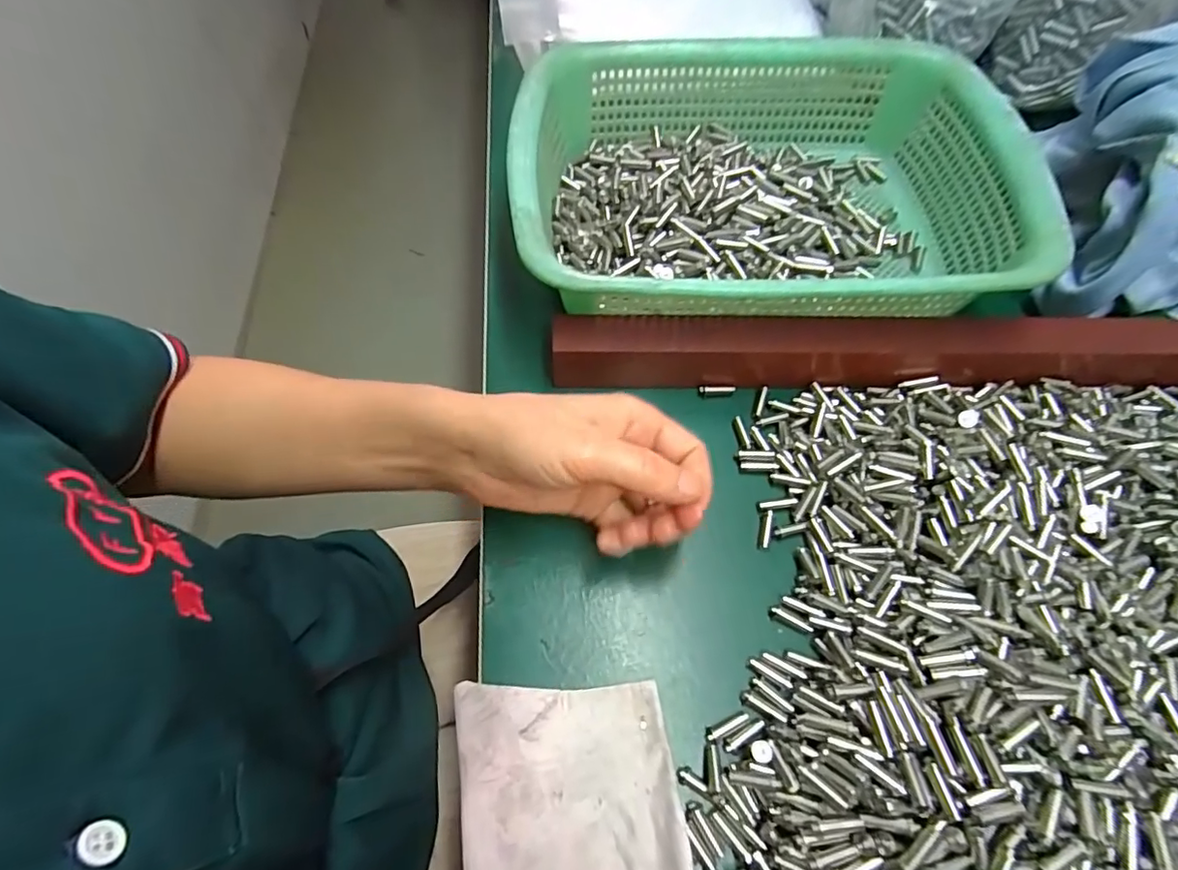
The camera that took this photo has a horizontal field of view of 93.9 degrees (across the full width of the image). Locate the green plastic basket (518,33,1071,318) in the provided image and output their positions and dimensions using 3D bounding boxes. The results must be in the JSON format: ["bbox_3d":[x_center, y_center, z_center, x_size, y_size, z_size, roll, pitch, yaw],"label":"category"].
[{"bbox_3d":[0.103,-0.154,0.348,0.287,0.070,0.217,1,63,0],"label":"green plastic basket"}]

